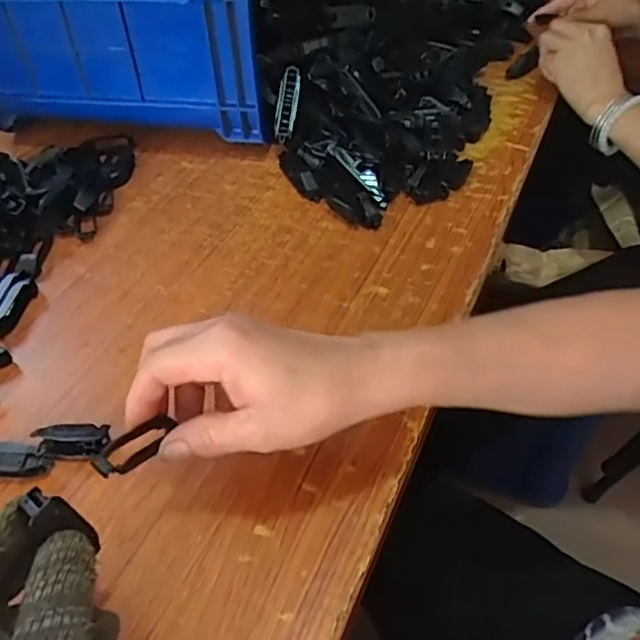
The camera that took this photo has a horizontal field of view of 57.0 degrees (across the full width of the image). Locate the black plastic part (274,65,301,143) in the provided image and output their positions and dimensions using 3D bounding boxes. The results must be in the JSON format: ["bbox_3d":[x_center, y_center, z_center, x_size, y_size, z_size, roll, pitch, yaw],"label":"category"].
[{"bbox_3d":[-0.033,-0.222,0.603,0.021,0.010,0.074,8,86,9],"label":"black plastic part"}]

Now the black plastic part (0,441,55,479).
[{"bbox_3d":[-0.195,0.088,0.371,0.050,0.021,0.017,4,47,5],"label":"black plastic part"}]

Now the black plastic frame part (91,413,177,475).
[{"bbox_3d":[-0.098,0.068,0.323,0.018,0.009,0.051,26,40,23],"label":"black plastic frame part"}]

